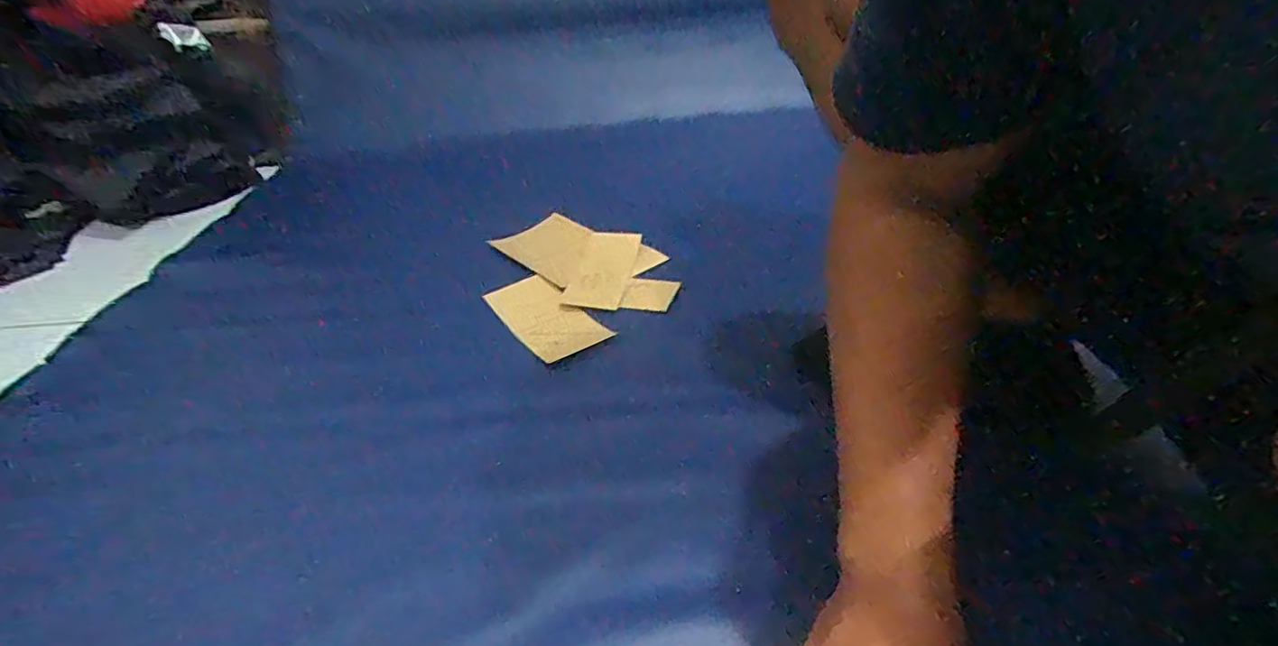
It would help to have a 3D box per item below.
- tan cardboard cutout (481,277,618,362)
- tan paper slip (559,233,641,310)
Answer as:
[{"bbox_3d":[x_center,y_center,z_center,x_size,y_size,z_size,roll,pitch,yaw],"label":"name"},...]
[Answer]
[{"bbox_3d":[-0.111,-0.008,0.705,0.085,0.008,0.157,-26,46,-31],"label":"tan cardboard cutout"},{"bbox_3d":[-0.046,-0.071,0.777,0.073,0.010,0.147,7,42,9],"label":"tan paper slip"}]

